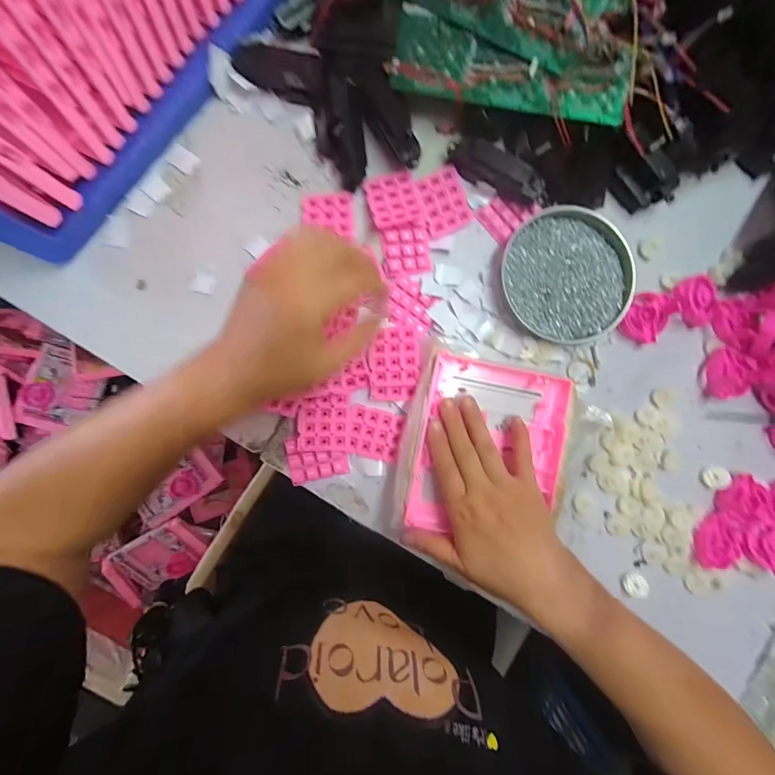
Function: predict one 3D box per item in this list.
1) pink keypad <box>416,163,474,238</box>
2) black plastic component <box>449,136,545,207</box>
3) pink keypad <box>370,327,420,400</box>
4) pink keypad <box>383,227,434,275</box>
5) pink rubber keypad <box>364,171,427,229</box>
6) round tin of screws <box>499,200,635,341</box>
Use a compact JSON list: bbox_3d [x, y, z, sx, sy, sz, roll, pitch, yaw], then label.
[{"bbox_3d":[0.058,-0.193,0.344,0.049,0.013,0.058,-24,90,-3],"label":"pink keypad"},{"bbox_3d":[0.112,-0.215,0.336,0.106,0.033,0.025,31,88,-2],"label":"black plastic component"},{"bbox_3d":[0.007,-0.024,0.335,0.048,0.012,0.072,-1,89,-3],"label":"pink keypad"},{"bbox_3d":[0.021,-0.140,0.339,0.048,0.009,0.044,-11,90,-3],"label":"pink keypad"},{"bbox_3d":[0.007,-0.189,0.337,0.052,0.011,0.058,-17,77,-2],"label":"pink rubber keypad"},{"bbox_3d":[0.190,-0.118,0.349,0.127,0.019,0.135,0,89,-3],"label":"round tin of screws"}]

